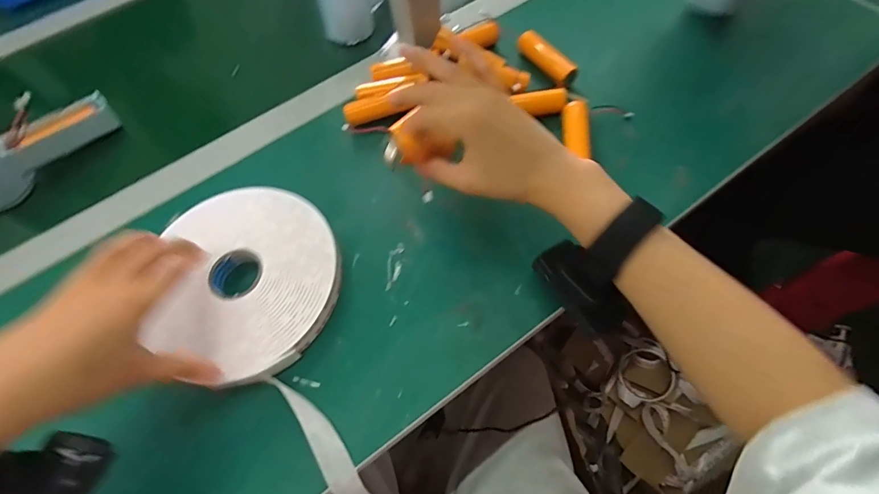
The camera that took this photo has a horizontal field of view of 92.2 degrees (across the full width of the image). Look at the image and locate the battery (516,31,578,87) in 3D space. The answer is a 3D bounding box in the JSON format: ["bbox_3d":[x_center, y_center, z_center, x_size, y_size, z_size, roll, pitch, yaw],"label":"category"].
[{"bbox_3d":[0.109,-0.193,0.430,0.020,0.019,0.072,-28,65,-10],"label":"battery"}]

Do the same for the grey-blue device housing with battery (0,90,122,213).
[{"bbox_3d":[-0.400,-0.102,0.414,0.045,0.072,0.148,34,70,19],"label":"grey-blue device housing with battery"}]

